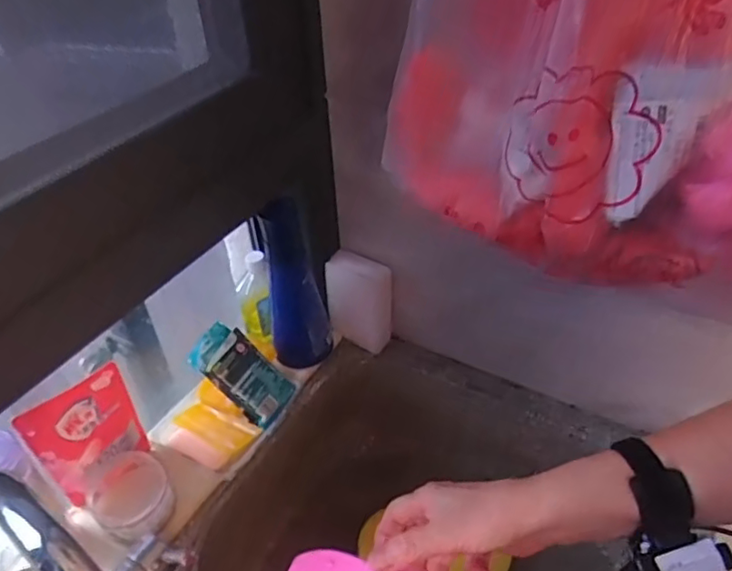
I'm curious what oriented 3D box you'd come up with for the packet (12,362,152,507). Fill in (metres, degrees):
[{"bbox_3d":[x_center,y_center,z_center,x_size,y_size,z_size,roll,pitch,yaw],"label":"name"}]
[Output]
[{"bbox_3d":[-0.309,0.171,0.666,0.111,0.144,0.029,-33,48,-31],"label":"packet"}]

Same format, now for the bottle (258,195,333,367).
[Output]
[{"bbox_3d":[-0.094,-0.002,0.791,0.076,0.244,0.060,-5,40,-3],"label":"bottle"}]

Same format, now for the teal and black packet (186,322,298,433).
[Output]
[{"bbox_3d":[-0.161,0.115,0.774,0.139,0.021,0.072,43,57,-5],"label":"teal and black packet"}]

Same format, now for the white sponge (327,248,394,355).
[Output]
[{"bbox_3d":[-0.006,0.030,0.861,0.091,0.151,0.038,14,42,19],"label":"white sponge"}]

